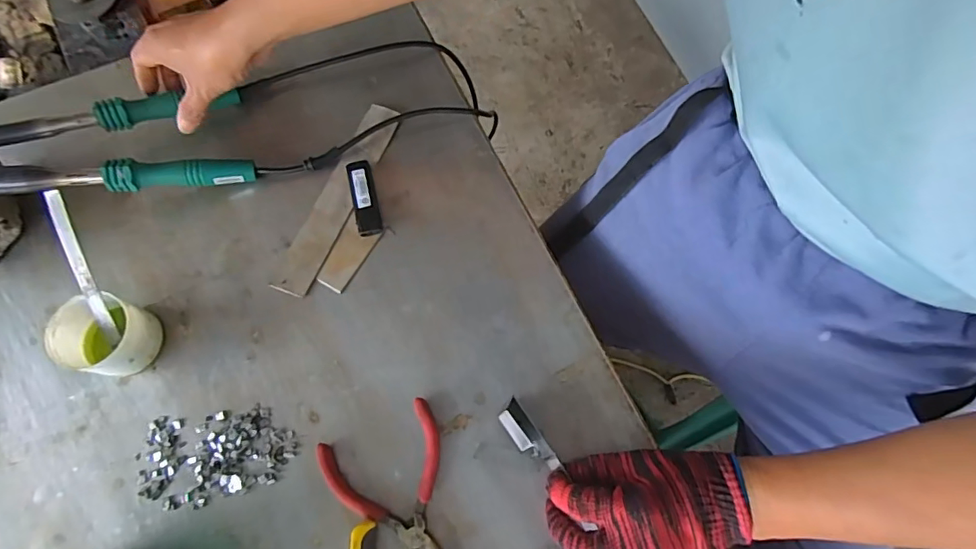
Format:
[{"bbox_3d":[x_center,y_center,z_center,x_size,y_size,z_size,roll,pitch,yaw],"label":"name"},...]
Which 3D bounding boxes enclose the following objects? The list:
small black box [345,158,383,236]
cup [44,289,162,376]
[{"bbox_3d":[-0.122,-0.077,0.514,0.024,0.012,0.080,-14,72,-3],"label":"small black box"},{"bbox_3d":[-0.327,0.054,0.454,0.069,0.053,0.061,9,72,4],"label":"cup"}]

